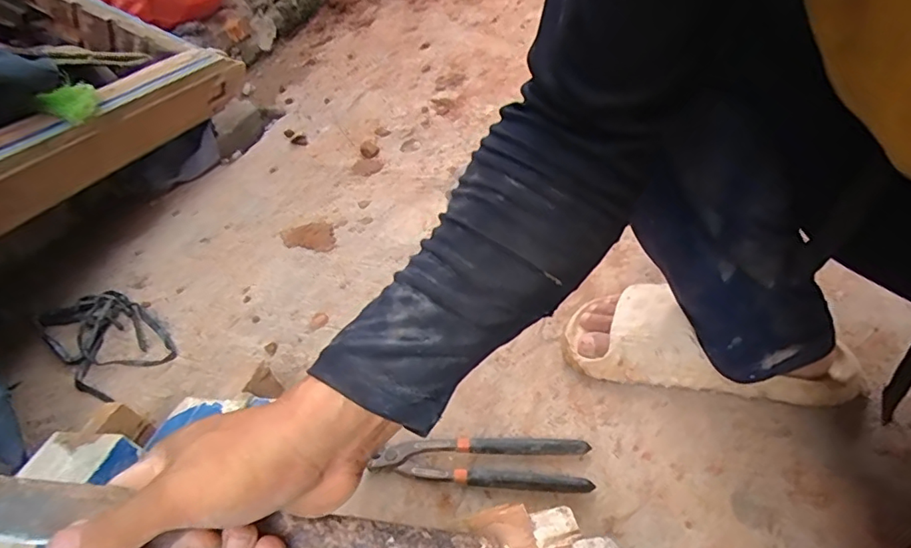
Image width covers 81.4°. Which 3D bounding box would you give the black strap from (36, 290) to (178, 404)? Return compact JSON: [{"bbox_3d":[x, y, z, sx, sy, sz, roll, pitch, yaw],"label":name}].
[{"bbox_3d":[-0.472,0.084,0.713,0.205,0.023,0.114,29,55,33],"label":"black strap"}]

